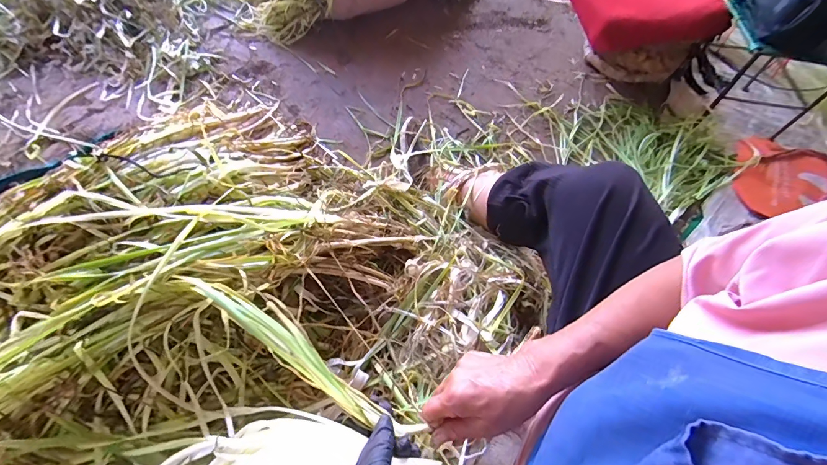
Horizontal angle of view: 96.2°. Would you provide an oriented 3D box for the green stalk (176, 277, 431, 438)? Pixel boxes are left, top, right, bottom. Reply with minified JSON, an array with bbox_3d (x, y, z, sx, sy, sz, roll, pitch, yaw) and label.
[{"bbox_3d":[-0.130,0.131,0.419,0.315,0.043,0.038,31,62,16],"label":"green stalk"}]

